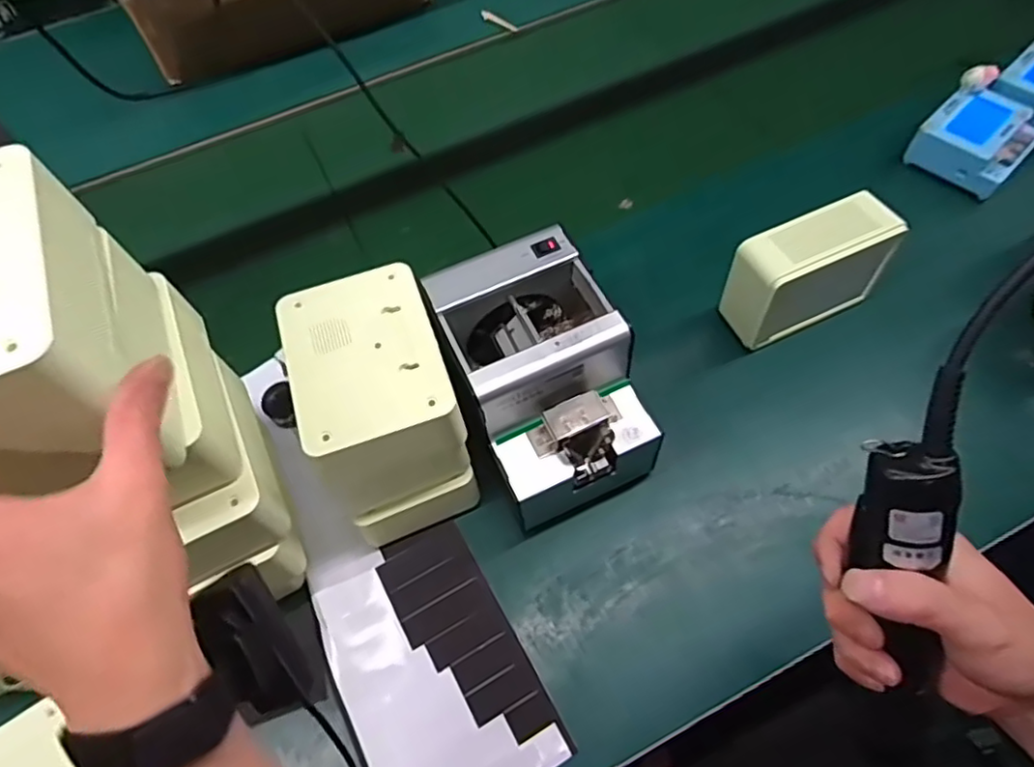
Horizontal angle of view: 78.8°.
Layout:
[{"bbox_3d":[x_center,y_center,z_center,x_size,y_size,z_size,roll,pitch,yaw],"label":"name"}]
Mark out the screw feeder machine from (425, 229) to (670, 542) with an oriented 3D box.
[{"bbox_3d":[0.021,0.000,0.527,0.126,0.159,0.180,-25,60,-9],"label":"screw feeder machine"}]

